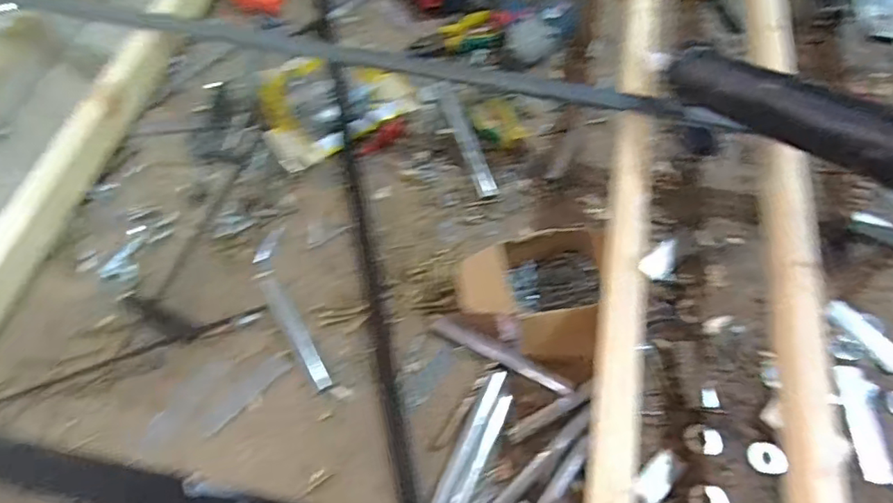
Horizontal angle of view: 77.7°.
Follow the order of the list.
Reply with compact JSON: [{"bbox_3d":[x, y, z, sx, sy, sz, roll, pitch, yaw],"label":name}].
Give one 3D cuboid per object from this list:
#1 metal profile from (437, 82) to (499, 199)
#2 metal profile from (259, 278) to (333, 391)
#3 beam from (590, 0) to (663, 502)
[{"bbox_3d":[0.026,-0.155,0.736,0.027,0.015,0.191,-13,63,-10],"label":"metal profile"},{"bbox_3d":[-0.162,0.086,0.600,0.021,0.006,0.141,-29,67,-18],"label":"metal profile"},{"bbox_3d":[0.210,-0.137,0.610,0.036,0.038,0.864,11,62,5],"label":"beam"}]

